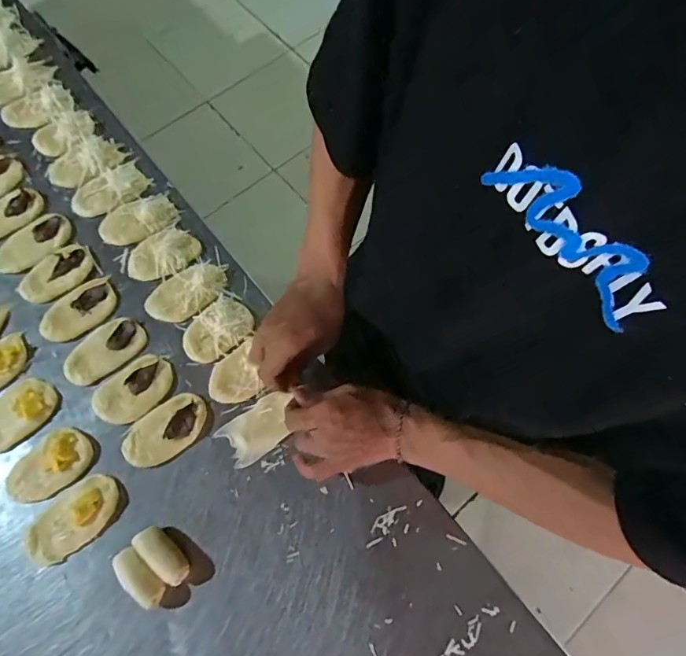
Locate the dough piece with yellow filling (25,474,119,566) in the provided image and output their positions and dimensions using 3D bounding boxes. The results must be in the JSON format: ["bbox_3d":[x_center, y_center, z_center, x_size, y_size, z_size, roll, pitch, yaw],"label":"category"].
[{"bbox_3d":[-0.284,0.199,0.496,0.102,0.018,0.055,-37,75,-11],"label":"dough piece with yellow filling"}]

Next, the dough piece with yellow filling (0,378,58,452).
[{"bbox_3d":[-0.368,0.097,0.530,0.056,0.014,0.092,43,77,13],"label":"dough piece with yellow filling"}]

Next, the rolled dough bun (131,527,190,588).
[{"bbox_3d":[-0.182,0.229,0.483,0.063,0.027,0.027,40,76,12],"label":"rolled dough bun"}]

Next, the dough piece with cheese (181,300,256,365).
[{"bbox_3d":[-0.150,0.001,0.561,0.085,0.011,0.056,-40,76,-12],"label":"dough piece with cheese"}]

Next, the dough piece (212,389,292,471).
[{"bbox_3d":[-0.093,0.112,0.534,0.088,0.009,0.052,-34,75,-11],"label":"dough piece"}]

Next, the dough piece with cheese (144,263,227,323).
[{"bbox_3d":[-0.191,-0.045,0.579,0.099,0.010,0.054,-36,75,-11],"label":"dough piece with cheese"}]

